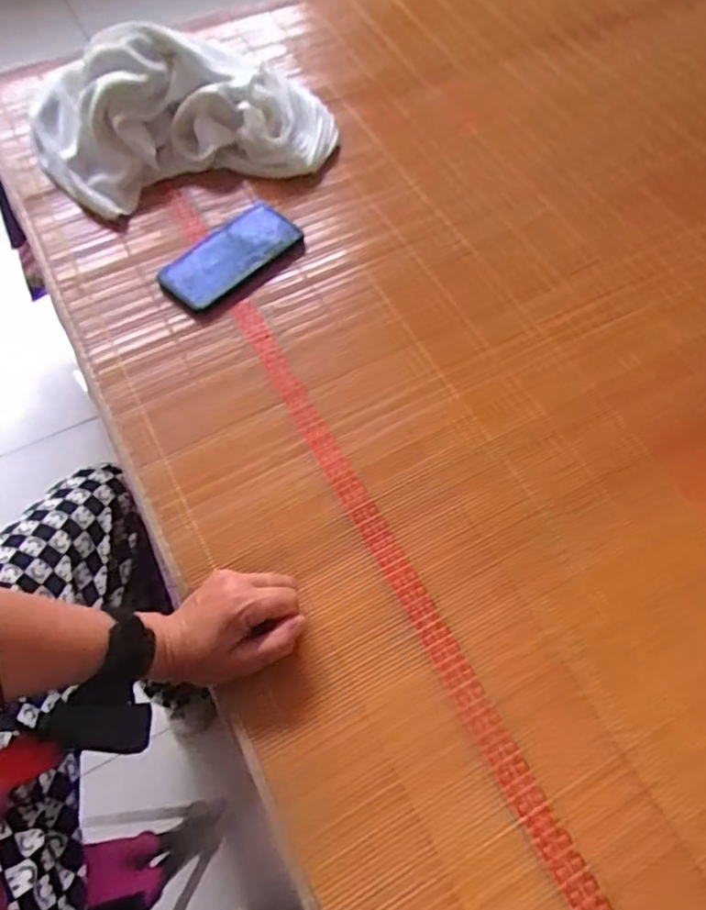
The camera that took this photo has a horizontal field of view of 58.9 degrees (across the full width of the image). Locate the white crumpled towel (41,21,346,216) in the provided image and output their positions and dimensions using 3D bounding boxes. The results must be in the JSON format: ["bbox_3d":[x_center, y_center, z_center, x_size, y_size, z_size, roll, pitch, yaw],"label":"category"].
[{"bbox_3d":[-0.207,-0.430,0.756,0.343,0.112,0.222,-23,65,-13],"label":"white crumpled towel"}]

